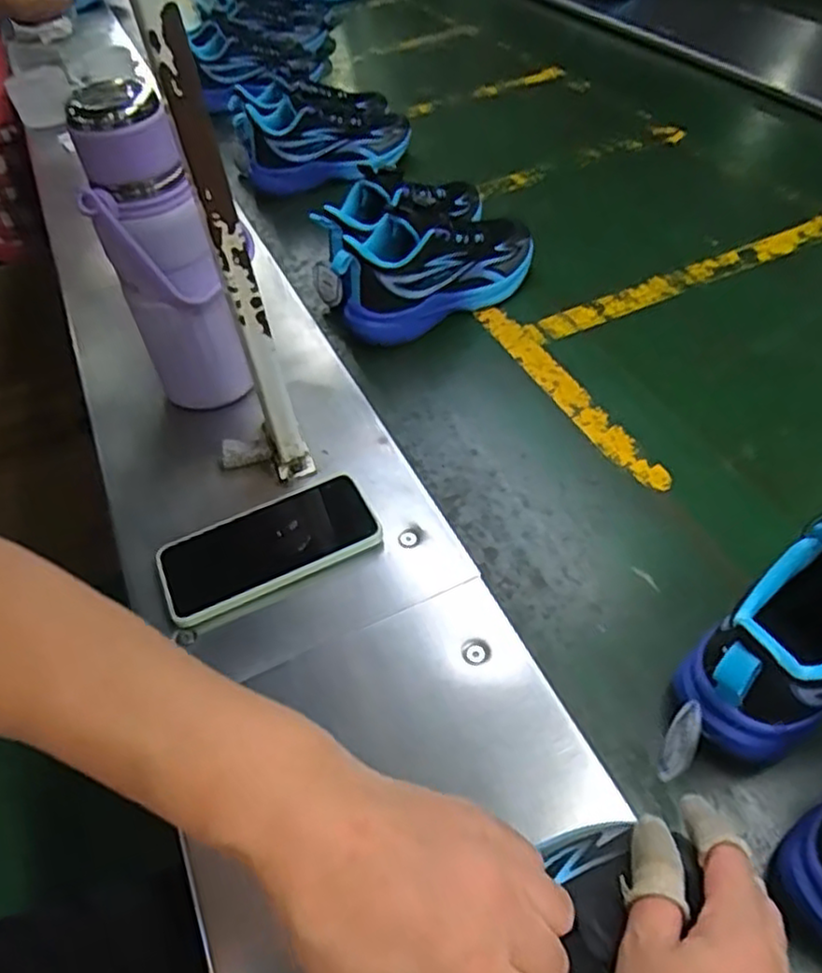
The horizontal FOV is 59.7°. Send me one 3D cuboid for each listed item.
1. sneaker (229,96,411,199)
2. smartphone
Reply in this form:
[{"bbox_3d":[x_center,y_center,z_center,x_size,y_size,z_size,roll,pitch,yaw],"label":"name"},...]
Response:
[{"bbox_3d":[-0.117,-0.472,0.985,0.231,0.111,0.102,-12,48,-6],"label":"sneaker"},{"bbox_3d":[-0.108,0.045,0.546,0.163,0.017,0.081,-21,49,-14],"label":"smartphone"}]

